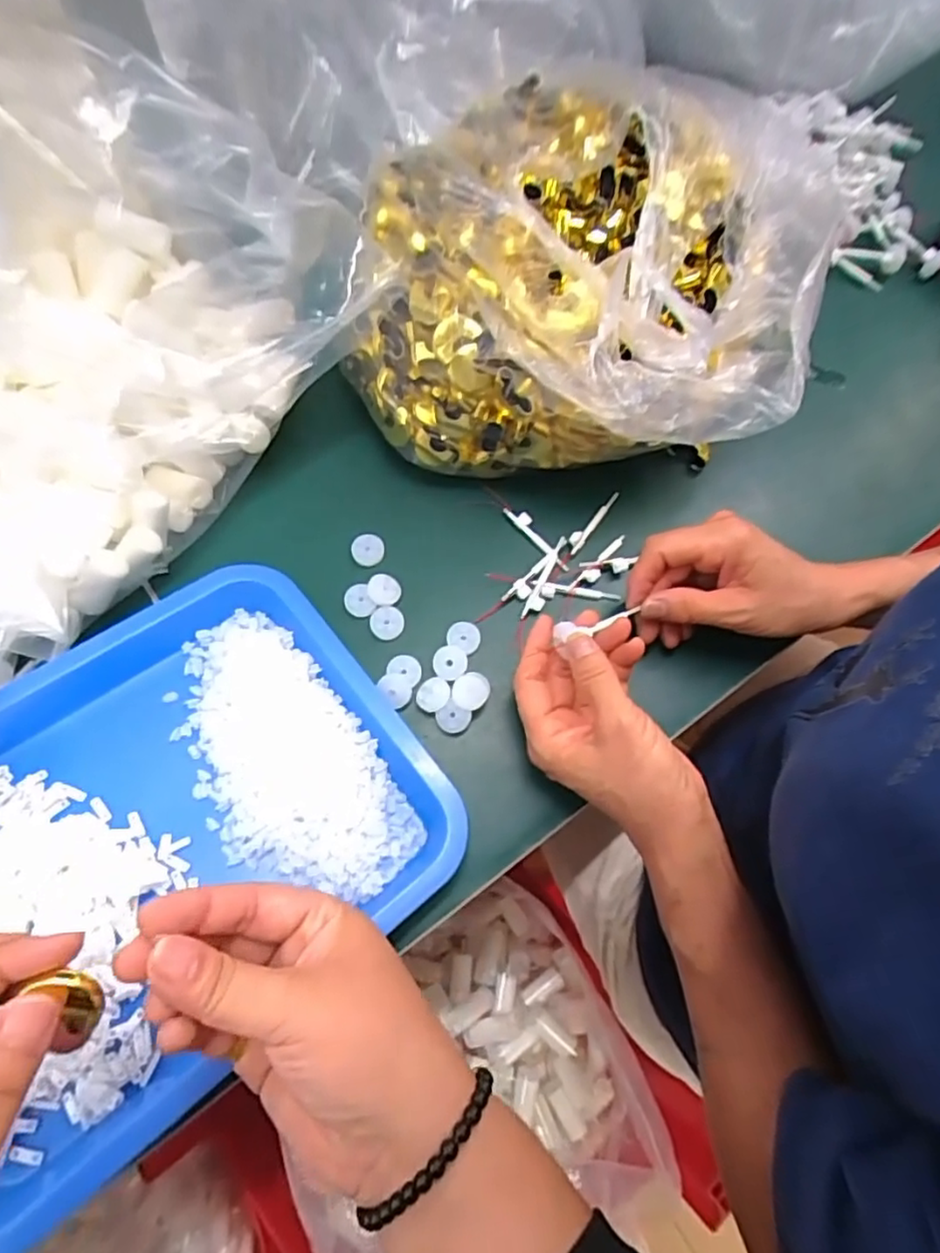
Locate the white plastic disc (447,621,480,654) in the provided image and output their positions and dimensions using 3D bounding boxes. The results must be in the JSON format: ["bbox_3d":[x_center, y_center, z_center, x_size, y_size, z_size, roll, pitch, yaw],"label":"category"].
[{"bbox_3d":[-0.003,0.006,0.409,0.020,0.004,0.018,21,68,6],"label":"white plastic disc"}]

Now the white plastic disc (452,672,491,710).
[{"bbox_3d":[0.001,0.037,0.390,0.022,0.005,0.025,2,55,-9],"label":"white plastic disc"}]

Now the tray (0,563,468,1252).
[{"bbox_3d":[-0.167,0.109,0.340,0.287,0.038,0.235,-39,75,-16],"label":"tray"}]

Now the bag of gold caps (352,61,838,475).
[{"bbox_3d":[0.069,-0.221,0.429,0.258,0.138,0.239,12,68,2],"label":"bag of gold caps"}]

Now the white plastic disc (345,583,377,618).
[{"bbox_3d":[-0.070,-0.016,0.414,0.018,0.004,0.020,-26,87,5],"label":"white plastic disc"}]

